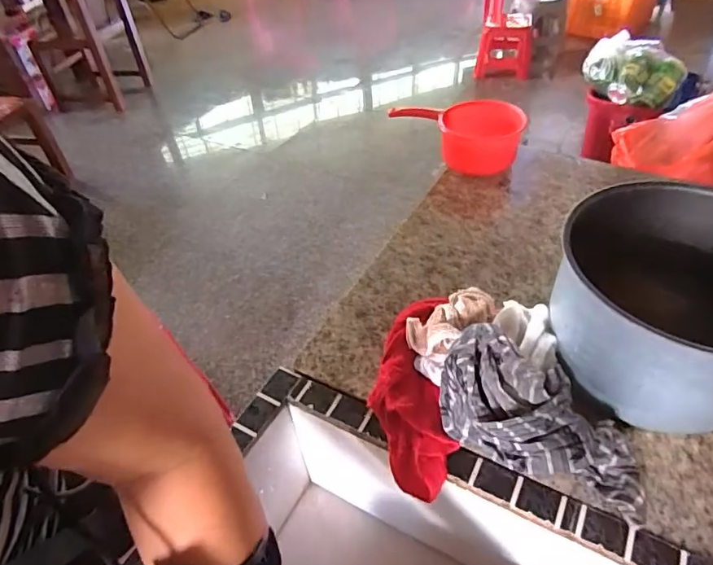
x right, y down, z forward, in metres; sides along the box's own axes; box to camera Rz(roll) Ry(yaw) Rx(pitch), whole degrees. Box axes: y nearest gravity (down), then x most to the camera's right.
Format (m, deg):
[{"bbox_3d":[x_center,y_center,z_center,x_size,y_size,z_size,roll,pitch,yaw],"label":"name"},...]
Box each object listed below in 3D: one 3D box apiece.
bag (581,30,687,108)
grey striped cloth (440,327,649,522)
[{"bbox_3d":[0.705,-0.540,1.266,0.229,0.115,0.130,30,56,31],"label":"bag"},{"bbox_3d":[0.179,0.129,0.476,0.195,0.084,0.094,19,50,24],"label":"grey striped cloth"}]

